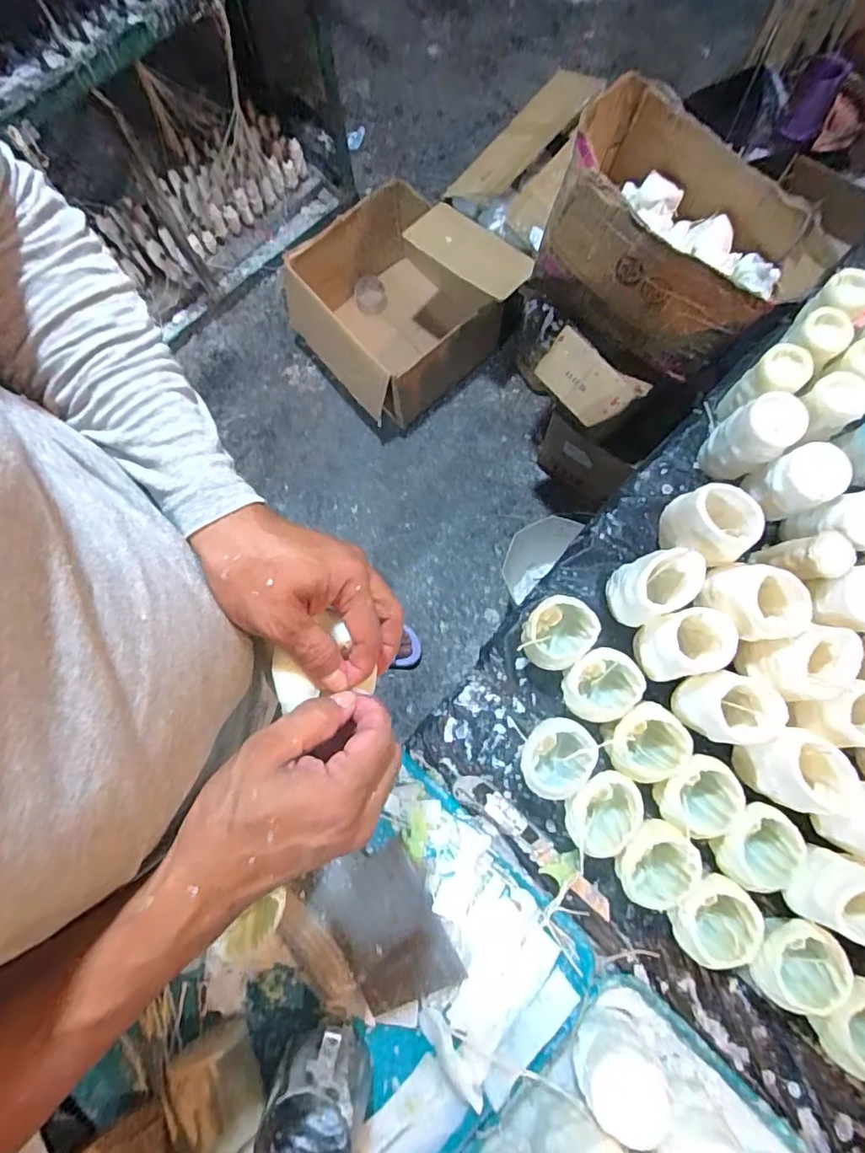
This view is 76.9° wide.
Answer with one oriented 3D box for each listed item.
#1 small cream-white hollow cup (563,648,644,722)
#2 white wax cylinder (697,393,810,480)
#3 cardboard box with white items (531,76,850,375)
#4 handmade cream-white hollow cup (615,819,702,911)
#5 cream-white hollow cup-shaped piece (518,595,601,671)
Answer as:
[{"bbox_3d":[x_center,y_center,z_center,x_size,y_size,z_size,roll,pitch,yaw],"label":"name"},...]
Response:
[{"bbox_3d":[0.177,0.116,0.578,0.079,0.050,0.070,-37,79,-6],"label":"small cream-white hollow cup"},{"bbox_3d":[0.352,-0.154,0.600,0.064,0.114,0.064,0,78,2],"label":"white wax cylinder"},{"bbox_3d":[0.364,-0.528,0.848,0.403,0.188,0.255,38,81,9],"label":"cardboard box with white items"},{"bbox_3d":[0.219,0.286,0.549,0.079,0.060,0.069,-38,79,-6],"label":"handmade cream-white hollow cup"},{"bbox_3d":[0.132,0.061,0.583,0.084,0.058,0.069,-39,79,-7],"label":"cream-white hollow cup-shaped piece"}]

